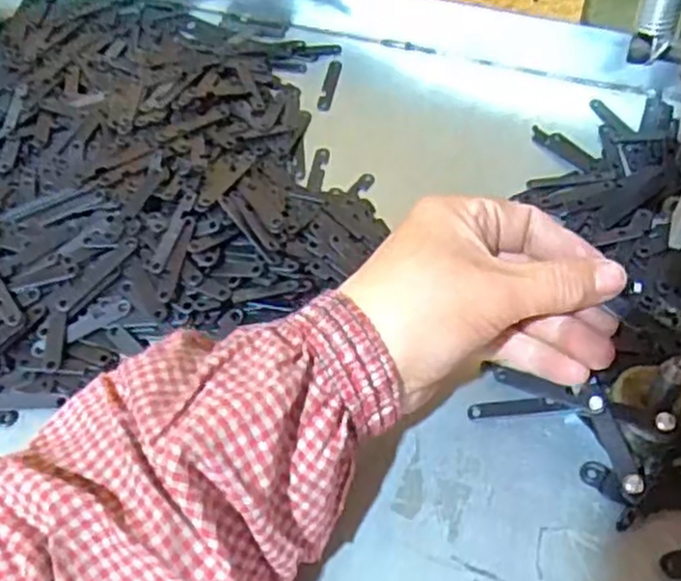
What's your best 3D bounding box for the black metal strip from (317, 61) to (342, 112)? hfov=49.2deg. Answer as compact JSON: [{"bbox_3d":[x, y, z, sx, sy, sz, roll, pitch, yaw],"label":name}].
[{"bbox_3d":[-0.007,-0.139,0.500,0.010,0.004,0.055,7,53,8],"label":"black metal strip"}]

